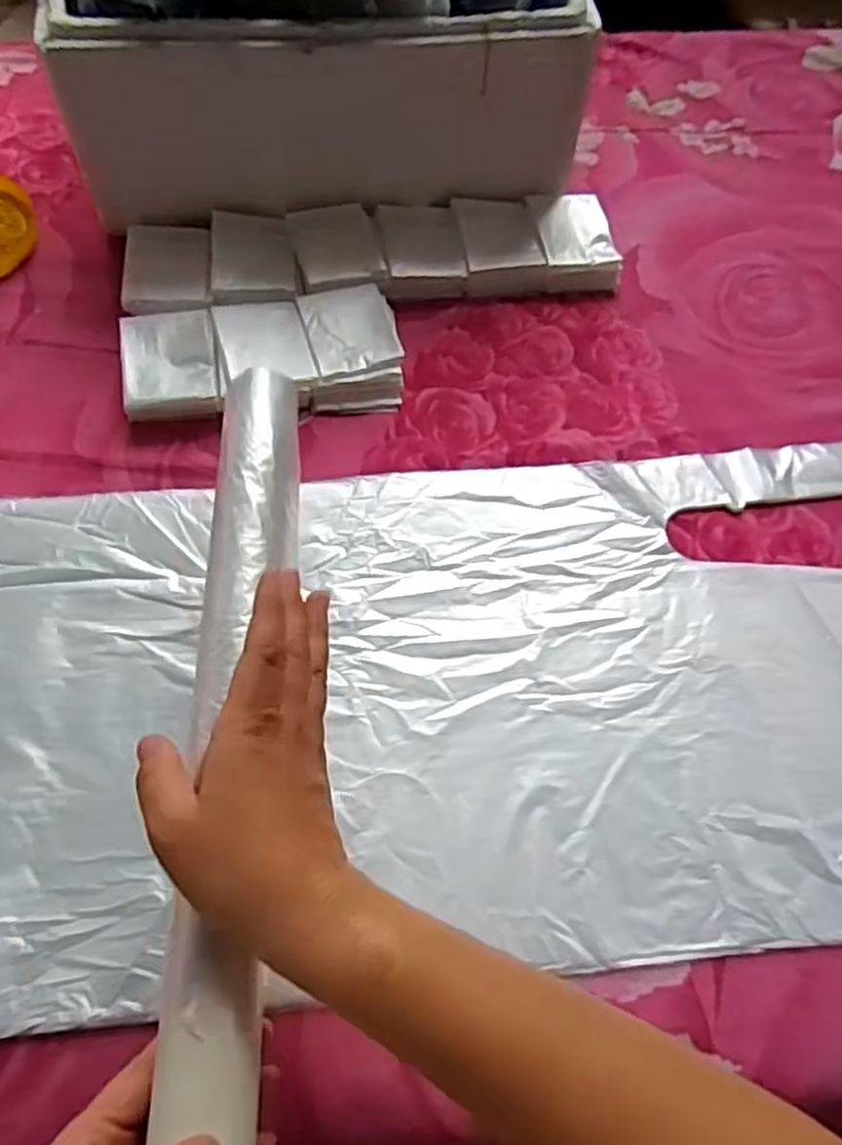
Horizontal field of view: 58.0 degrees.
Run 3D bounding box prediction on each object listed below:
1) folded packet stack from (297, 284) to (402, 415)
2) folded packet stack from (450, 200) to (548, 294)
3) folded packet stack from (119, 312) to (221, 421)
[{"bbox_3d":[-0.051,-0.168,0.572,0.068,0.026,0.104,-7,61,-7],"label":"folded packet stack"},{"bbox_3d":[0.065,-0.270,0.632,0.065,0.030,0.090,-5,61,-5],"label":"folded packet stack"},{"bbox_3d":[-0.183,-0.154,0.557,0.065,0.028,0.082,-7,61,-7],"label":"folded packet stack"}]

